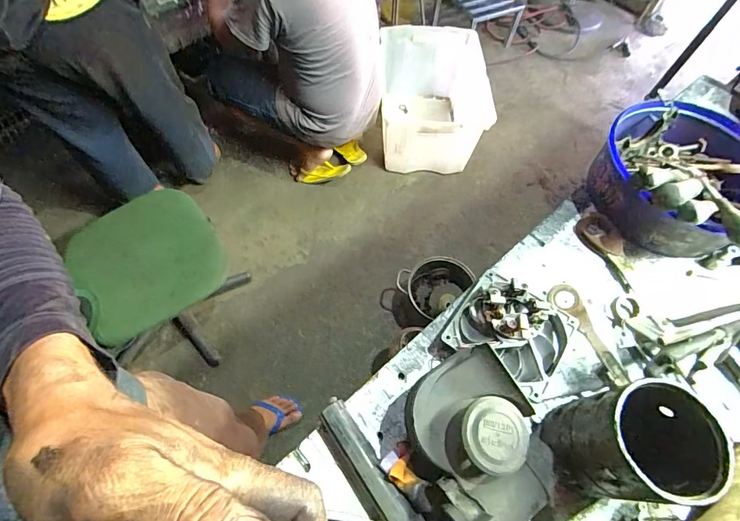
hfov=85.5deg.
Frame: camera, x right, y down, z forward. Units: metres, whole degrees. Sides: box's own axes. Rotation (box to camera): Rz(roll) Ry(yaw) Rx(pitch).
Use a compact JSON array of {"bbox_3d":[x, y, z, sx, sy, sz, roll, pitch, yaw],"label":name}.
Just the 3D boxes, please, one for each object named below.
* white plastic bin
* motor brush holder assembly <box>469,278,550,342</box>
[{"bbox_3d":[0.249,-0.645,1.661,0.442,0.323,0.552,6,62,0],"label":"white plastic bin"},{"bbox_3d":[0.159,0.058,0.458,0.068,0.046,0.071,1,63,-2],"label":"motor brush holder assembly"}]

